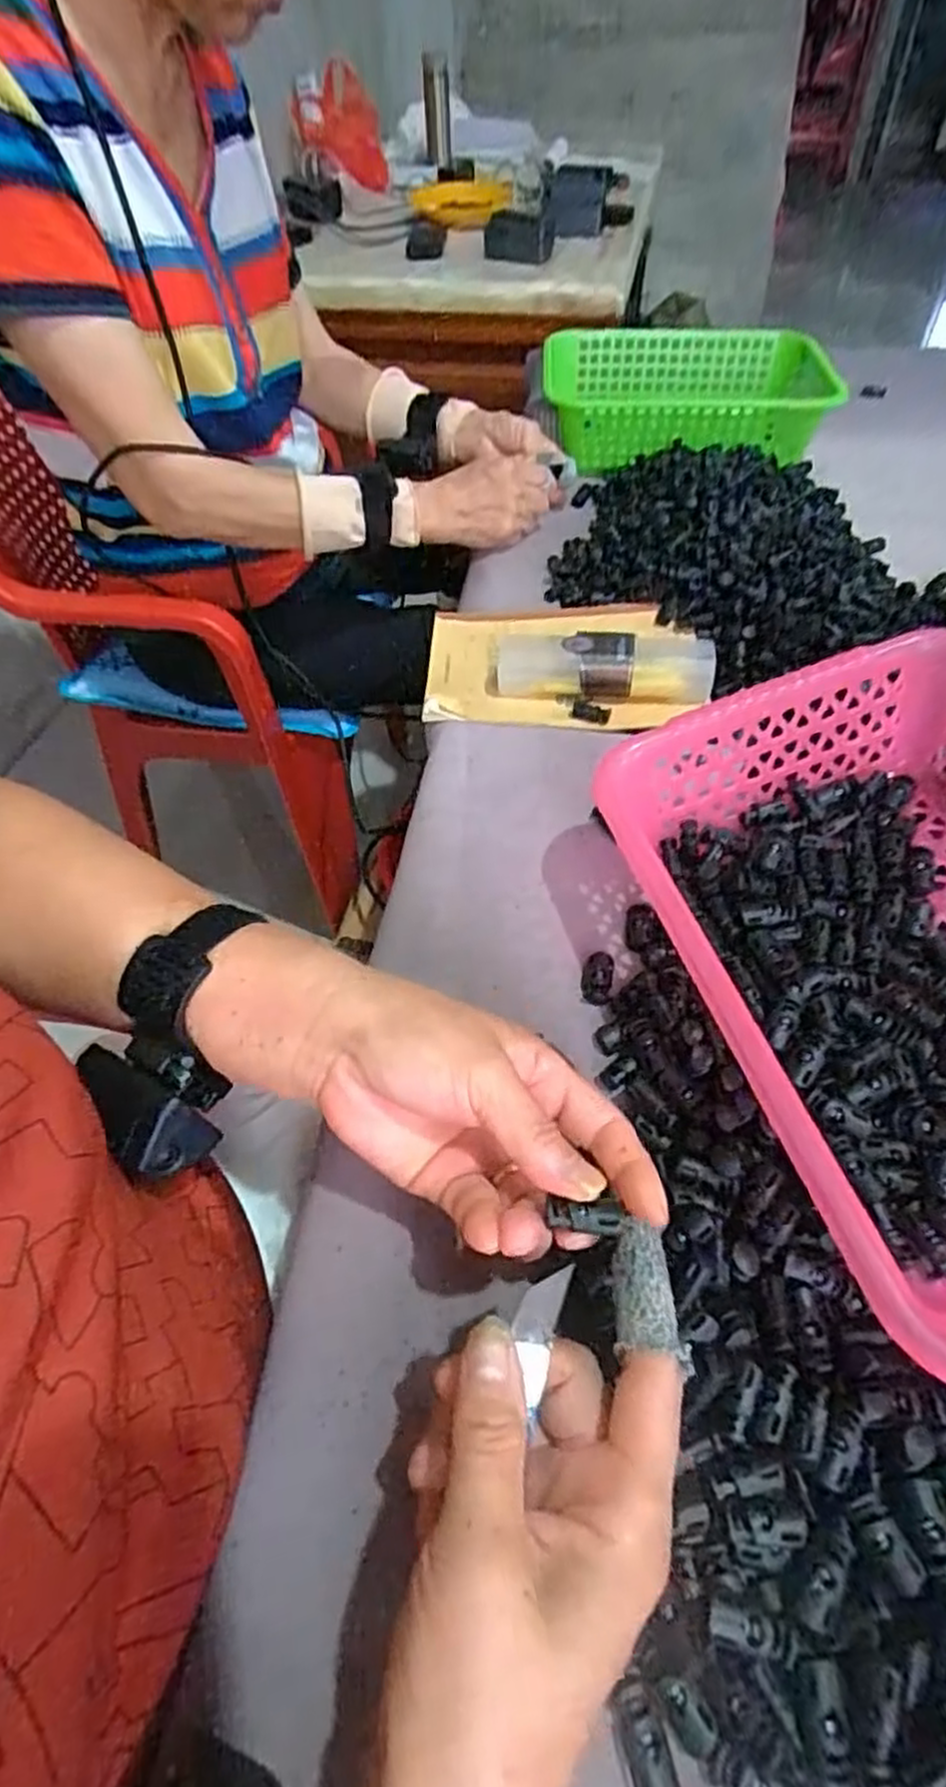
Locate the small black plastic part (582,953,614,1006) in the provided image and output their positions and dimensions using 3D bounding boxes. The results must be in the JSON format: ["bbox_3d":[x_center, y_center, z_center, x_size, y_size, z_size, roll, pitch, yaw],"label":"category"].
[{"bbox_3d":[0.066,0.045,0.402,0.015,0.006,0.030,10,53,9],"label":"small black plastic part"}]

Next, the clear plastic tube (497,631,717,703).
[{"bbox_3d":[0.098,-0.169,0.562,0.155,0.033,0.047,2,52,4],"label":"clear plastic tube"}]

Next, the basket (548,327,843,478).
[{"bbox_3d":[0.229,-0.540,0.825,0.294,0.063,0.206,5,53,5],"label":"basket"}]

